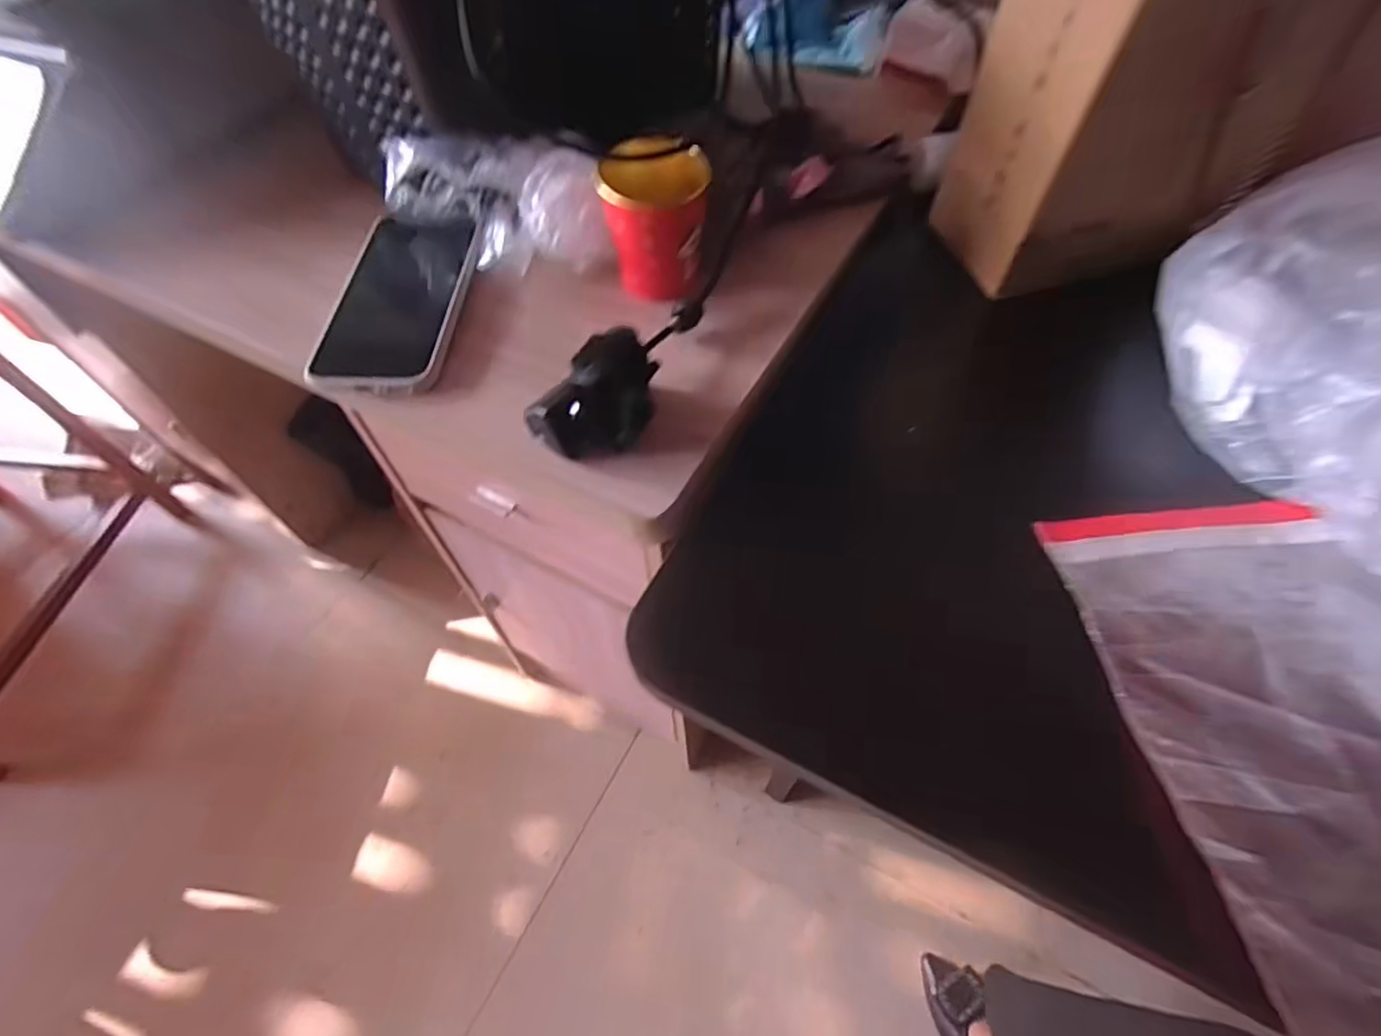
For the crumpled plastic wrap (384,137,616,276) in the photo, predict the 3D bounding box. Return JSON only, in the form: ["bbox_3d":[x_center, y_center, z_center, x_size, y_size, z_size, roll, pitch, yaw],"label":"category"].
[{"bbox_3d":[-0.119,-0.207,0.414,0.149,0.058,0.075,13,58,11],"label":"crumpled plastic wrap"}]

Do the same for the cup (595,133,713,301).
[{"bbox_3d":[-0.020,-0.185,0.394,0.062,0.072,0.060,-1,56,1],"label":"cup"}]

